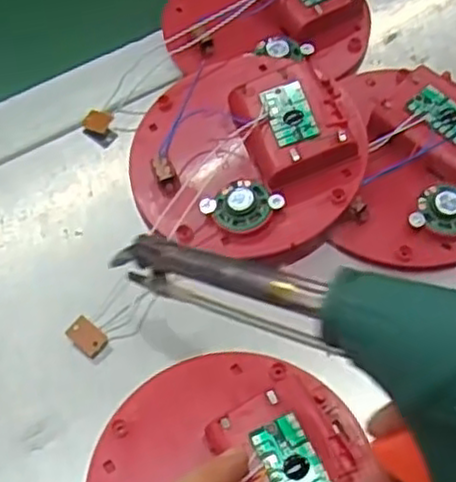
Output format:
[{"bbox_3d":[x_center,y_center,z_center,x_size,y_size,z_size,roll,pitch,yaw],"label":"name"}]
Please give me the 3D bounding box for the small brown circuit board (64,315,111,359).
[{"bbox_3d":[-0.067,0.045,0.346,0.018,0.004,0.013,45,85,3],"label":"small brown circuit board"}]

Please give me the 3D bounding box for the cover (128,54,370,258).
[{"bbox_3d":[0.008,-0.050,0.382,0.116,0.038,0.123,-1,61,1],"label":"cover"}]

